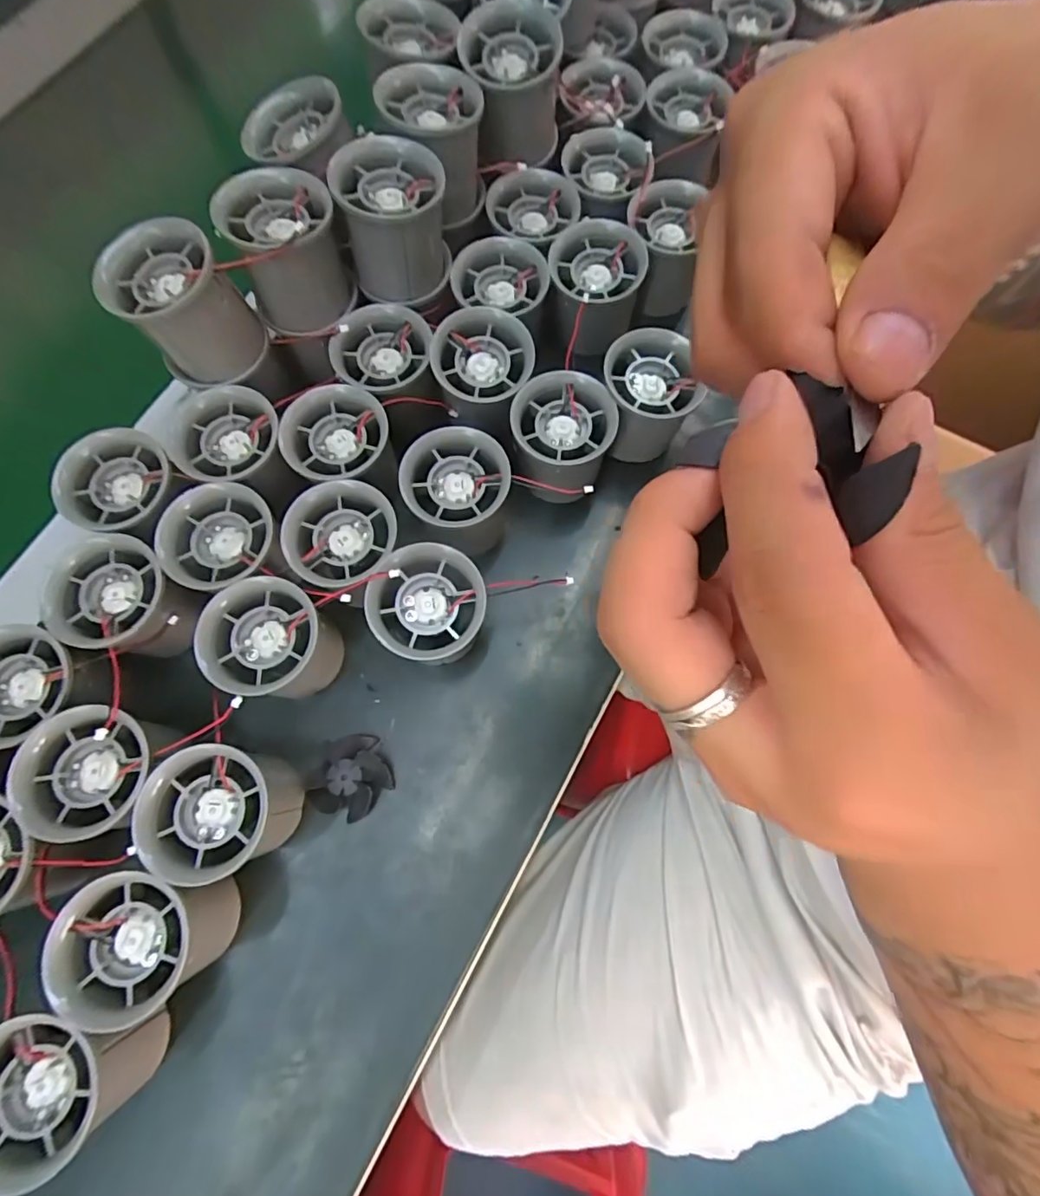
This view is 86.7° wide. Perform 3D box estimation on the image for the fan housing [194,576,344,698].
[{"bbox_3d":[-0.122,0.024,0.281,0.054,0.059,0.056,11,74,5],"label":"fan housing"}]

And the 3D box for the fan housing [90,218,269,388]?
[{"bbox_3d":[-0.167,-0.144,0.280,0.052,0.063,0.056,43,79,12],"label":"fan housing"}]

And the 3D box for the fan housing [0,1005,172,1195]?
[{"bbox_3d":[-0.188,0.196,0.229,0.047,0.059,0.050,0,74,1],"label":"fan housing"}]

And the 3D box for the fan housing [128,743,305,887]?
[{"bbox_3d":[-0.135,0.099,0.260,0.055,0.060,0.056,-17,74,-4],"label":"fan housing"}]

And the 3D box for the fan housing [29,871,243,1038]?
[{"bbox_3d":[-0.161,0.148,0.243,0.050,0.060,0.054,9,74,4],"label":"fan housing"}]

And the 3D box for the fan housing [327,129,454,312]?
[{"bbox_3d":[-0.066,-0.199,0.296,0.056,0.058,0.058,-13,74,-2],"label":"fan housing"}]

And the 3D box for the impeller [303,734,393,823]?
[{"bbox_3d":[-0.088,0.093,0.284,0.039,0.014,0.039,0,74,1],"label":"impeller"}]

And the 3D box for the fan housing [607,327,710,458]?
[{"bbox_3d":[0.074,-0.115,0.318,0.051,0.048,0.051,0,74,1],"label":"fan housing"}]

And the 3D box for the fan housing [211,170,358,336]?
[{"bbox_3d":[-0.119,-0.180,0.292,0.056,0.060,0.056,-29,75,-7],"label":"fan housing"}]

